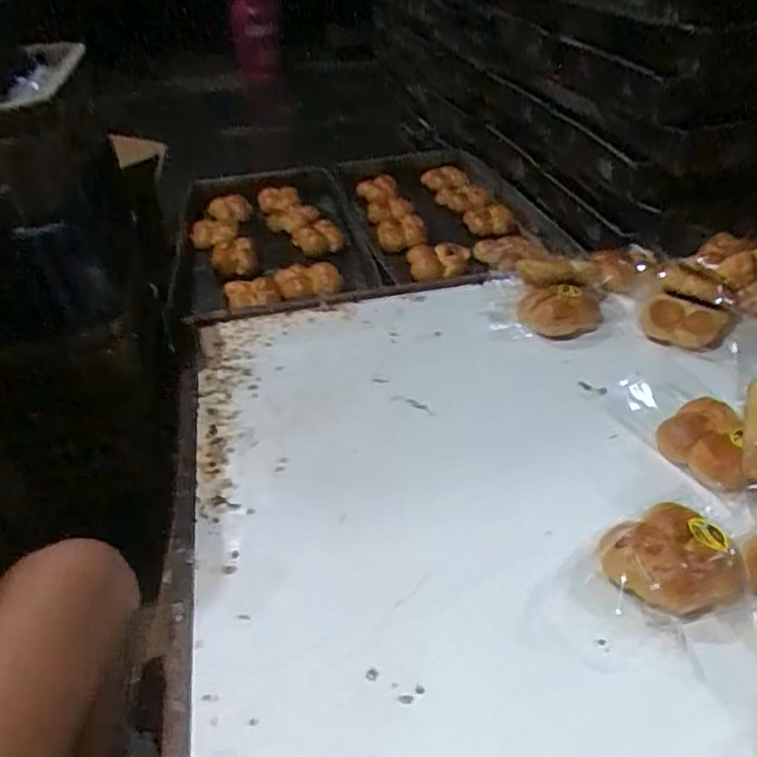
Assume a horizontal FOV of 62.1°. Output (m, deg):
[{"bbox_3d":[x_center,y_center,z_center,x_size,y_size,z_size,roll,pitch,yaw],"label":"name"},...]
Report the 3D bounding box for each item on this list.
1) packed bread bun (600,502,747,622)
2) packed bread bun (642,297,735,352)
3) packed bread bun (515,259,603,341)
[{"bbox_3d":[0.271,0.173,0.582,0.110,0.038,0.103,-19,40,-19],"label":"packed bread bun"},{"bbox_3d":[0.431,-0.074,0.894,0.114,0.031,0.071,19,80,31],"label":"packed bread bun"},{"bbox_3d":[0.275,-0.126,0.961,0.120,0.061,0.139,1,38,7],"label":"packed bread bun"}]

